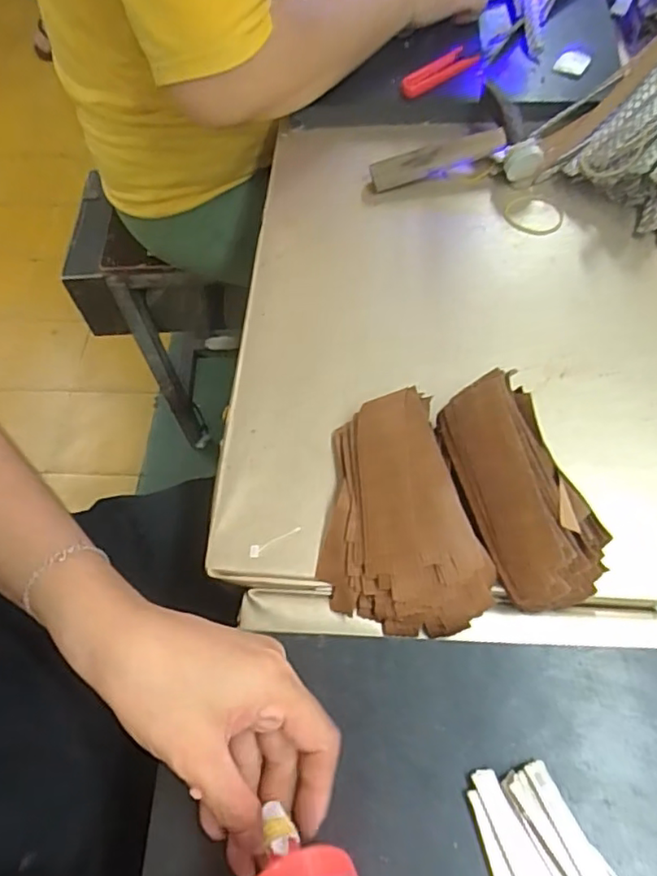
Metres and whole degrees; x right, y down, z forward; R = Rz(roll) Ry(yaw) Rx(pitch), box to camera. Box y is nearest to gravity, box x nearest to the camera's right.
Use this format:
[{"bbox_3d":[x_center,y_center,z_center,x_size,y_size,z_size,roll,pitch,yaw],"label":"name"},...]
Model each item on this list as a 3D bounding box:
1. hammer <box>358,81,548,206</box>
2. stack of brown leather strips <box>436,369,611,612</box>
[{"bbox_3d":[0.101,-0.253,0.515,0.144,0.040,0.083,-4,62,1],"label":"hammer"},{"bbox_3d":[0.111,0.028,0.351,0.063,0.051,0.138,-18,62,-6],"label":"stack of brown leather strips"}]

